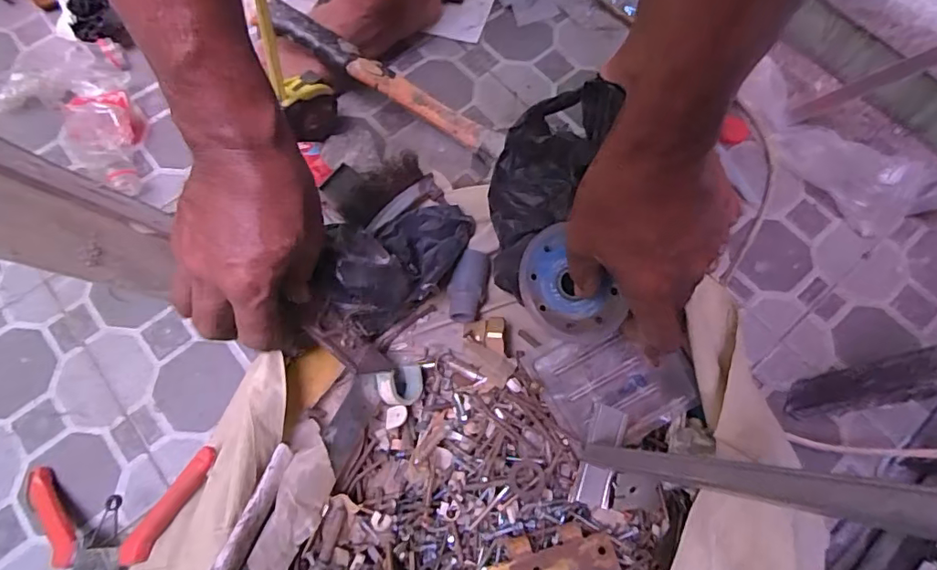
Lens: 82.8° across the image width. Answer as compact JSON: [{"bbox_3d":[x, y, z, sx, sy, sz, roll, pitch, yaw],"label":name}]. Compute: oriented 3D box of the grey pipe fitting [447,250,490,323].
[{"bbox_3d":[-0.002,0.002,0.495,0.031,0.030,0.069,12,70,4],"label":"grey pipe fitting"}]

